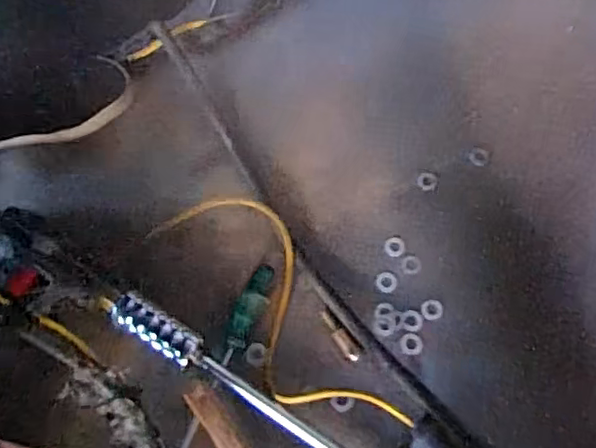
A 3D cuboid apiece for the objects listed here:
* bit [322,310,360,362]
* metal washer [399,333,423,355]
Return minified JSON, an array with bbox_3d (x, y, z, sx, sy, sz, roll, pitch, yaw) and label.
[{"bbox_3d":[0.045,0.124,0.659,0.013,0.013,0.064,-33,72,-12],"label":"bit"},{"bbox_3d":[0.125,0.133,0.659,0.024,0.004,0.025,0,68,0],"label":"metal washer"}]

